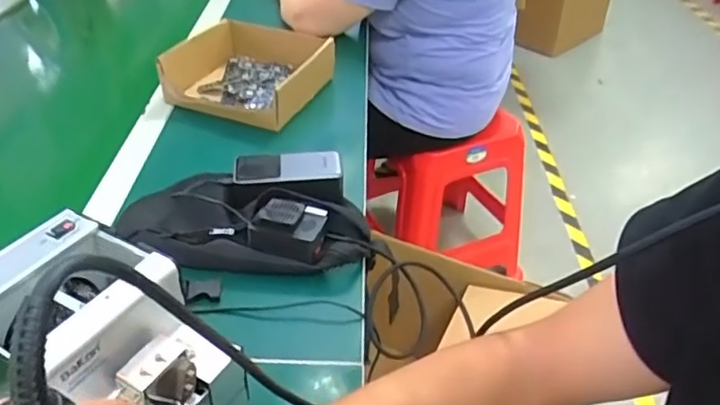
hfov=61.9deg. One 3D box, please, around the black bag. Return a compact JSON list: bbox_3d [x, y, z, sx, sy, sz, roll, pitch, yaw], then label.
[{"bbox_3d":[-0.127,0.013,0.704,0.296,0.044,0.153,3,38,3],"label":"black bag"}]

